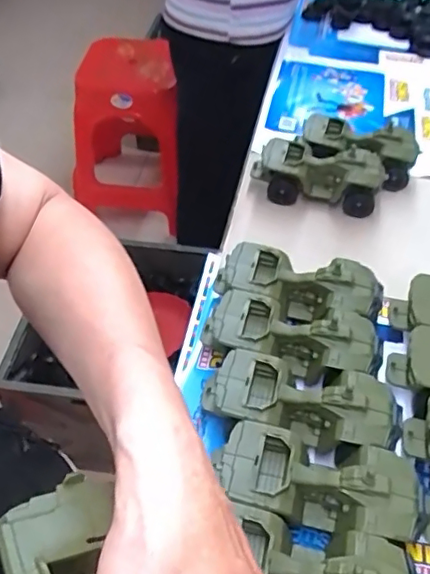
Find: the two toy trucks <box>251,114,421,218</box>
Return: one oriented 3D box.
[{"bbox_3d":[0.184,-0.186,0.869,0.238,0.077,0.128,9,49,7],"label":"two toy trucks"}]

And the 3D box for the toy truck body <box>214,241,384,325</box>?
[{"bbox_3d":[0.103,0.002,0.682,0.190,0.070,0.078,10,49,8],"label":"toy truck body"}]

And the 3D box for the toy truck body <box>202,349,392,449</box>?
[{"bbox_3d":[0.086,0.119,0.573,0.183,0.068,0.079,10,49,8],"label":"toy truck body"}]

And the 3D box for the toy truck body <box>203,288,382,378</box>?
[{"bbox_3d":[0.086,0.056,0.628,0.187,0.062,0.089,11,49,9],"label":"toy truck body"}]

